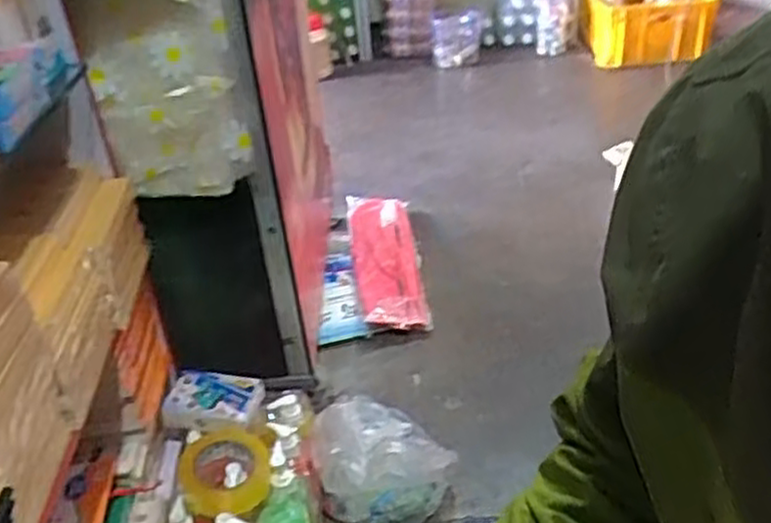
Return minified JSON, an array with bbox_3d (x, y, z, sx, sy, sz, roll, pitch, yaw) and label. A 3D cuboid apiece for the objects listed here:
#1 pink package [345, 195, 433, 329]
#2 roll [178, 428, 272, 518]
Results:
[{"bbox_3d":[0.001,-0.008,1.563,0.136,0.057,0.398,-7,34,-2],"label":"pink package"},{"bbox_3d":[-0.214,0.282,1.027,0.116,0.031,0.127,8,38,-6],"label":"roll"}]

